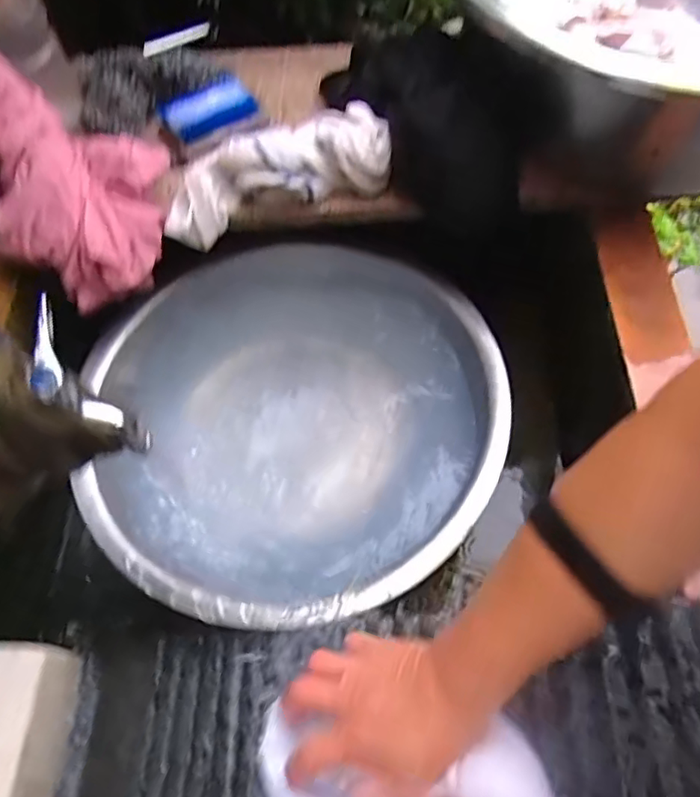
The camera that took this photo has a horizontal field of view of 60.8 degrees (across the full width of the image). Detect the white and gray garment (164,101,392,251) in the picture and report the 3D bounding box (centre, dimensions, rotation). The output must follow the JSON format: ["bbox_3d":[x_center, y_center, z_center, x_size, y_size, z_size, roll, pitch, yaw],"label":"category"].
[{"bbox_3d":[-0.074,-0.226,0.599,0.228,0.057,0.087,-18,61,-8],"label":"white and gray garment"}]

